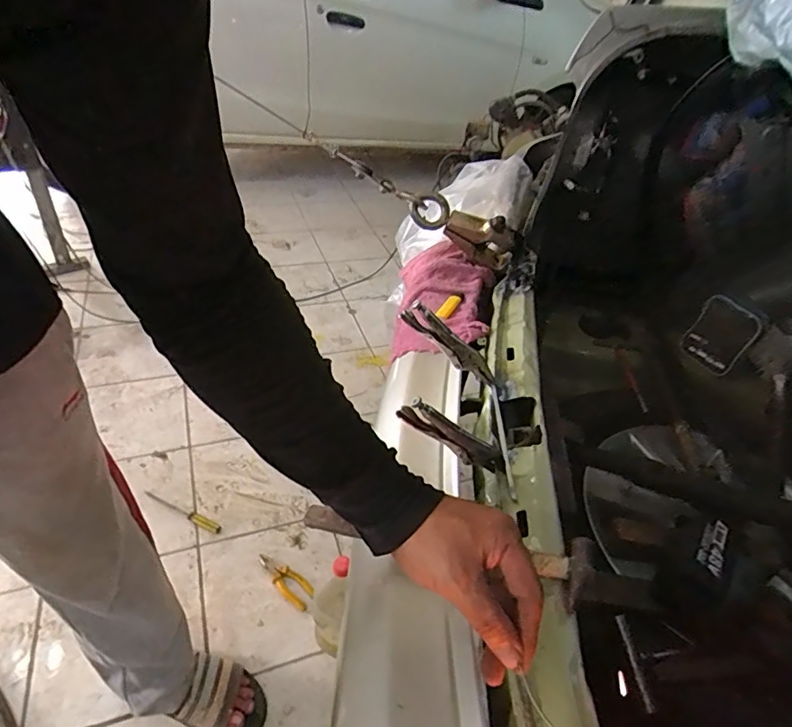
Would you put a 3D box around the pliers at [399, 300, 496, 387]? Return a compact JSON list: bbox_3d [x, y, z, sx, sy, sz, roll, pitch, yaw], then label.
[{"bbox_3d":[0.067,-0.020,0.622,0.144,0.041,0.018,40,44,-18],"label":"pliers"}]

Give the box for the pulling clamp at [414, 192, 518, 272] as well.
[{"bbox_3d":[0.118,-0.234,0.883,0.193,0.087,0.040,27,46,-9],"label":"pulling clamp"}]

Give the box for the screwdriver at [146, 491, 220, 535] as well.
[{"bbox_3d":[-0.500,0.350,1.210,0.213,0.018,0.026,23,41,15],"label":"screwdriver"}]

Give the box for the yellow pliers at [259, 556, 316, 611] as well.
[{"bbox_3d":[-0.239,0.466,1.113,0.156,0.013,0.053,36,46,28],"label":"yellow pliers"}]

